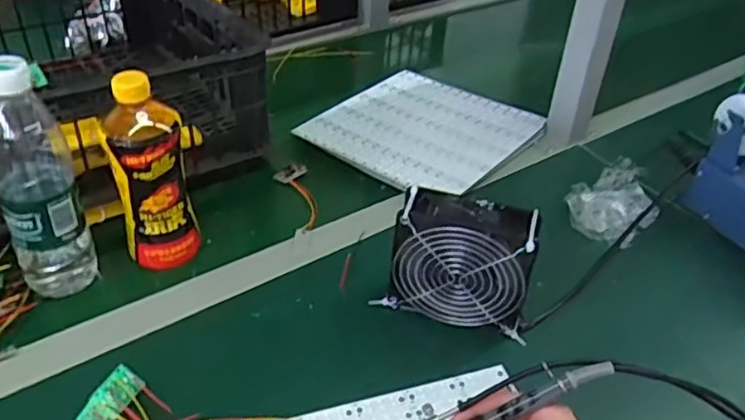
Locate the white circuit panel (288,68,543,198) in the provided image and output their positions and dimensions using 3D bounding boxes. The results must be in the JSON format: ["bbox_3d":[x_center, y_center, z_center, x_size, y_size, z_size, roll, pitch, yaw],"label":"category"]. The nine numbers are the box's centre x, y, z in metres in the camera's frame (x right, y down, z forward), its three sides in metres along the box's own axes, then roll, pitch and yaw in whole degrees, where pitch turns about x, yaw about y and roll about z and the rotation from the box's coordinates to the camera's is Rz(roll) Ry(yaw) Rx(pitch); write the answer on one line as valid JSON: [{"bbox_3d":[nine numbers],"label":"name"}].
[{"bbox_3d":[0.069,-0.111,0.850,0.247,0.012,0.253,28,43,31],"label":"white circuit panel"}]

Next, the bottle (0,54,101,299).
[{"bbox_3d":[-0.289,-0.020,0.560,0.063,0.226,0.063,-16,43,-23],"label":"bottle"}]

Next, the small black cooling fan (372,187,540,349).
[{"bbox_3d":[0.079,0.046,0.576,0.128,0.115,0.053,14,40,12],"label":"small black cooling fan"}]

